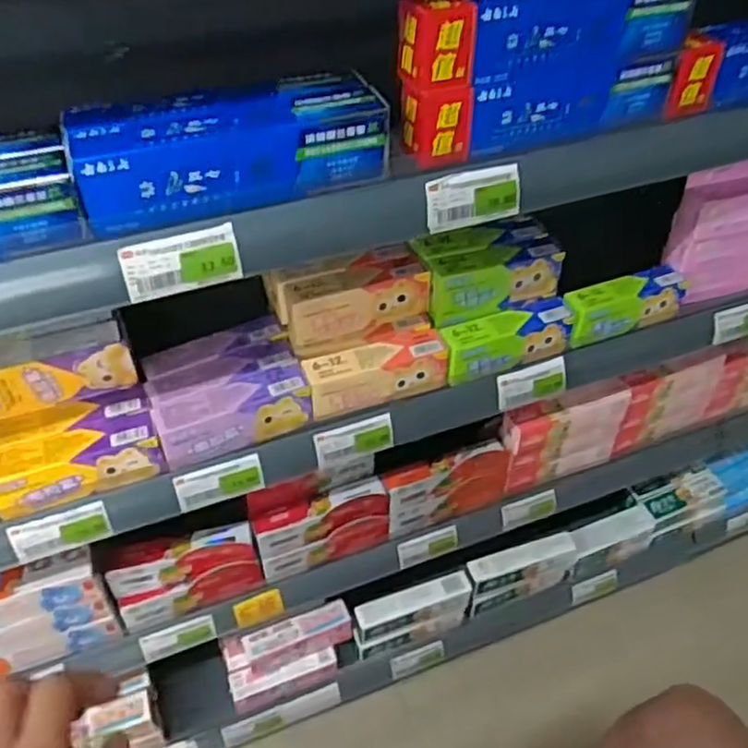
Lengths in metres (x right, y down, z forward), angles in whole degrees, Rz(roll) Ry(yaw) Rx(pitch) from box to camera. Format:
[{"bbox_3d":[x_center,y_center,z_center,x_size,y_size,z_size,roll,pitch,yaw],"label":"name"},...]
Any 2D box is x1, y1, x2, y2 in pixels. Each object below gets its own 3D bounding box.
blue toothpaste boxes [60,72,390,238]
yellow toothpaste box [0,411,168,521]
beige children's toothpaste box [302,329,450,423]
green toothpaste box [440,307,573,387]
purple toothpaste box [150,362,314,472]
[{"bbox_3d":[-0.102,-0.164,0.506,0.213,0.058,0.075,-15,46,-15],"label":"blue toothpaste boxes"},{"bbox_3d":[-0.261,0.077,0.619,0.140,0.048,0.045,-17,46,-16],"label":"yellow toothpaste box"},{"bbox_3d":[0.002,-0.001,0.703,0.140,0.054,0.040,-16,46,-16],"label":"beige children's toothpaste box"},{"bbox_3d":[0.138,-0.037,0.738,0.141,0.055,0.043,-16,46,-16],"label":"green toothpaste box"},{"bbox_3d":[-0.130,0.039,0.661,0.141,0.049,0.043,-20,47,-19],"label":"purple toothpaste box"}]

